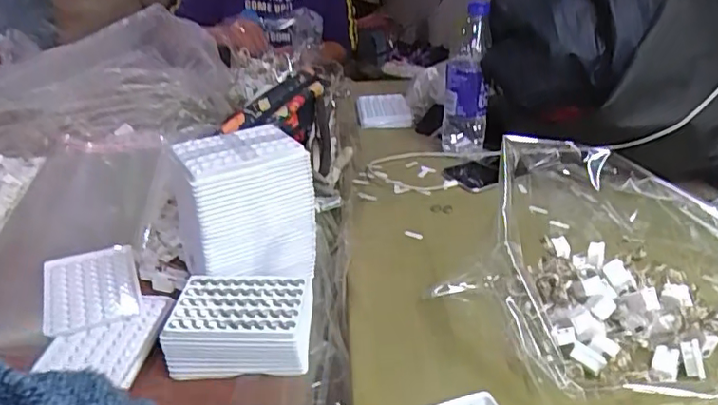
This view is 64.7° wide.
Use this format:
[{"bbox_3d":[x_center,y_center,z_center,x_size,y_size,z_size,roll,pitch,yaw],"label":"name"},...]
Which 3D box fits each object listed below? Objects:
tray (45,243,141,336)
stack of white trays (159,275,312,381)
[{"bbox_3d":[-0.291,0.094,0.618,0.093,0.013,0.123,-4,35,-27],"label":"tray"},{"bbox_3d":[-0.111,0.118,0.551,0.134,0.057,0.084,-2,27,3],"label":"stack of white trays"}]

